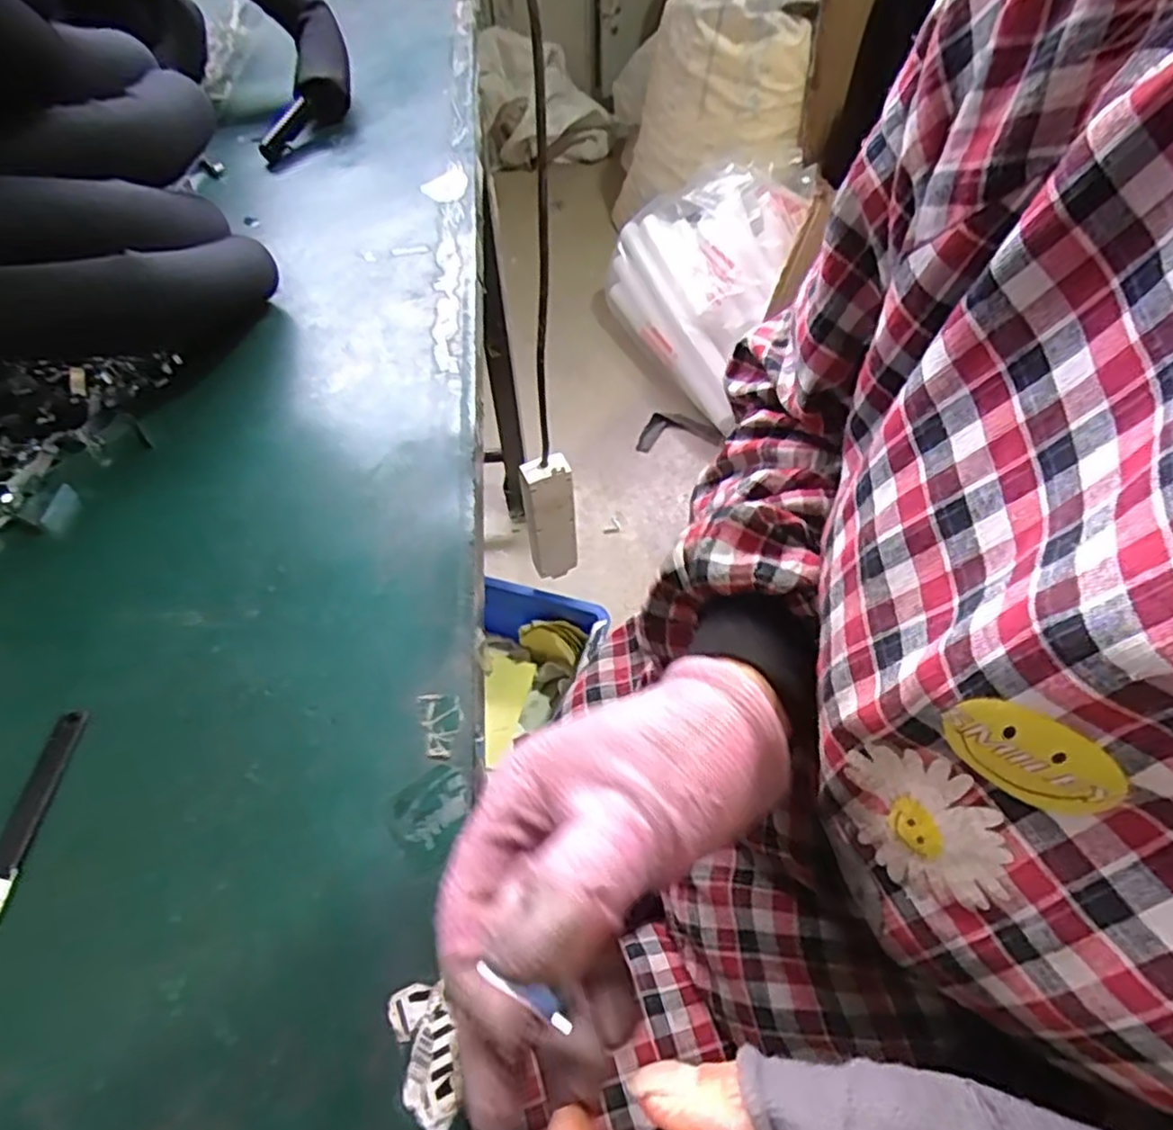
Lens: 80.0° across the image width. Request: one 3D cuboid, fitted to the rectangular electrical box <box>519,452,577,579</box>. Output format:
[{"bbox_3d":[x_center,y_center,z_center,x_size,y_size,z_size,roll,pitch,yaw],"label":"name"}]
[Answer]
[{"bbox_3d":[-0.041,-0.051,0.800,0.054,0.174,0.029,-18,58,-13],"label":"rectangular electrical box"}]

